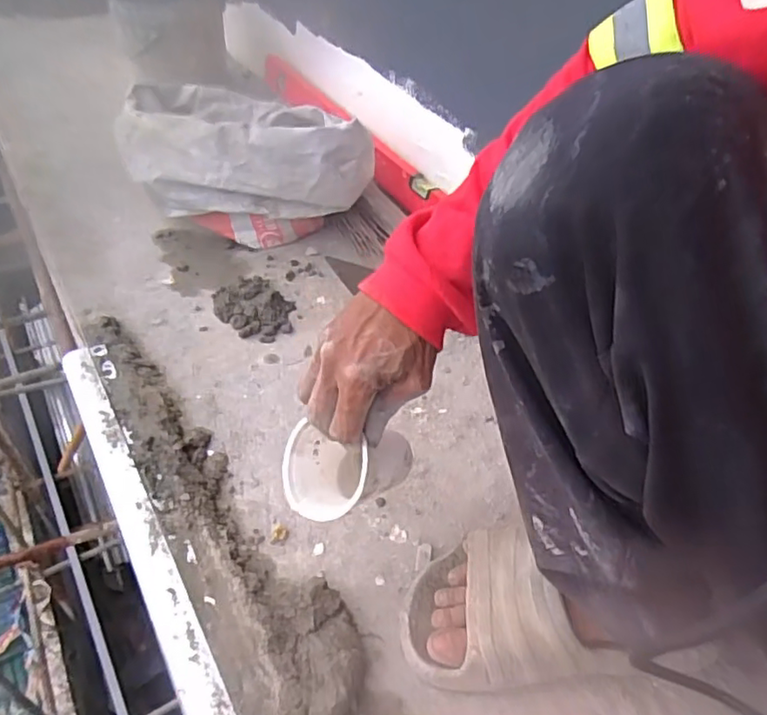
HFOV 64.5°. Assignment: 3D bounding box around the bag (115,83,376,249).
[{"bbox_3d":[-0.172,-0.257,0.825,0.305,0.177,0.169,4,47,3],"label":"bag"}]

